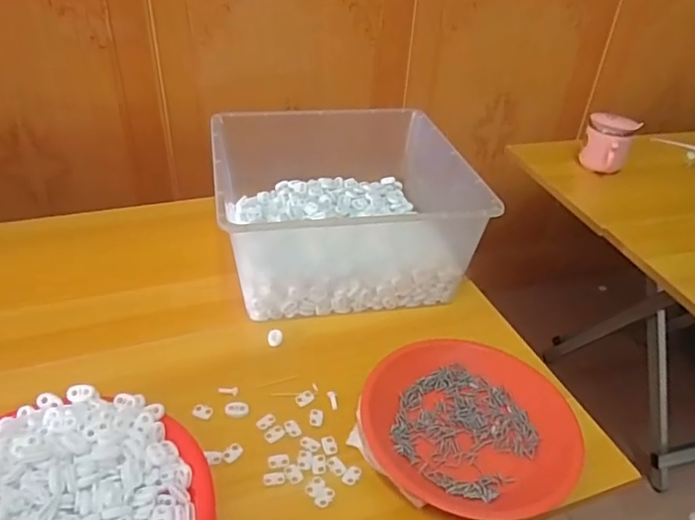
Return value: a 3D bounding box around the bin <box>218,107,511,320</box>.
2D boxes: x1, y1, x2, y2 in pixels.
[{"bbox_3d":[-0.012,-0.075,0.700,0.286,0.133,0.276,-6,38,-12],"label":"bin"}]

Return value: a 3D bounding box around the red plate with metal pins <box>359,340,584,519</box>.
[{"bbox_3d":[0.115,0.151,0.520,0.197,0.032,0.183,15,38,15],"label":"red plate with metal pins"}]

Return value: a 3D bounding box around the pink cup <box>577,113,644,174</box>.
[{"bbox_3d":[0.457,-0.203,0.976,0.077,0.094,0.082,2,37,-2],"label":"pink cup"}]

